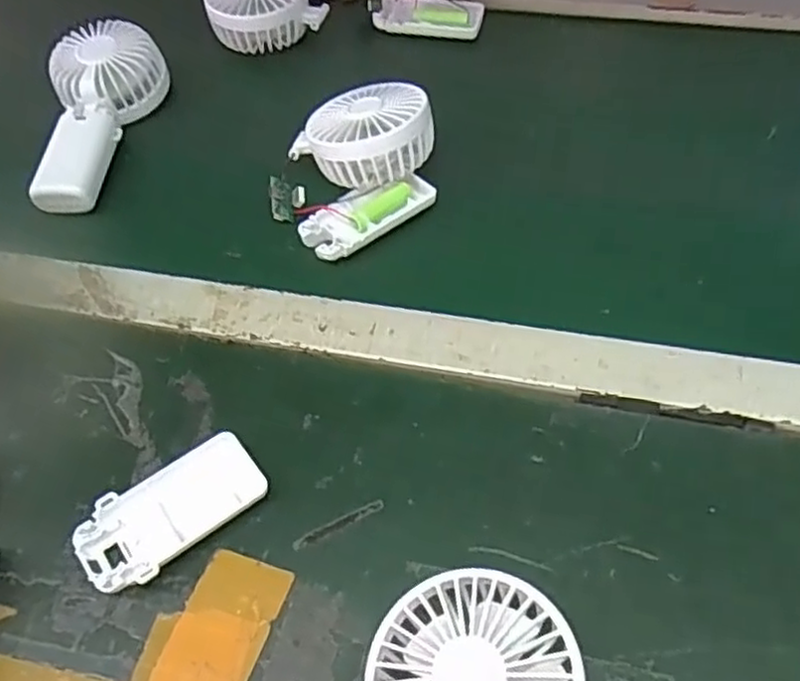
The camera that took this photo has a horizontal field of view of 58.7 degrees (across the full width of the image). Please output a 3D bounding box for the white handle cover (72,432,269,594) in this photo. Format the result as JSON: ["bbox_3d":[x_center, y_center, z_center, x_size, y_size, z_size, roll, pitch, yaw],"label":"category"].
[{"bbox_3d":[-0.120,0.090,0.377,0.095,0.016,0.049,-36,61,-20],"label":"white handle cover"}]

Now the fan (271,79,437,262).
[{"bbox_3d":[-0.031,-0.126,0.496,0.118,0.047,0.098,-33,59,-18],"label":"fan"}]

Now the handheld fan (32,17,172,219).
[{"bbox_3d":[-0.232,-0.177,0.548,0.083,0.042,0.170,-6,55,-1],"label":"handheld fan"}]

